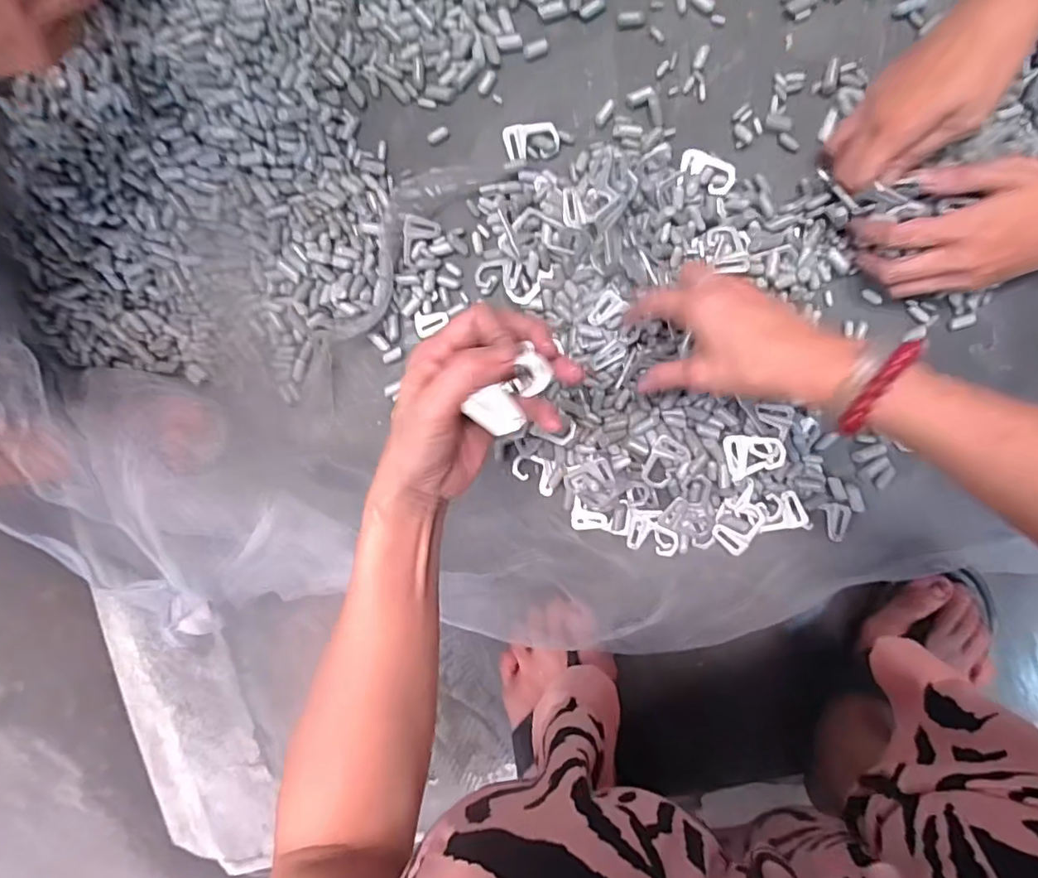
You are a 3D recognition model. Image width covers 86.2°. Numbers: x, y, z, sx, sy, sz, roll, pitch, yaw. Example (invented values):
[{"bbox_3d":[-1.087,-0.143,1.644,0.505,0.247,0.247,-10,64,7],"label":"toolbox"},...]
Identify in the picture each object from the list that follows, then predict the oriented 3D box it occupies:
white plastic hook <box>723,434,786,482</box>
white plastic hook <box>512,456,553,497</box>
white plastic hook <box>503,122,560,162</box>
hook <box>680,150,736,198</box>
[{"bbox_3d":[0.180,0.011,0.423,0.041,0.009,0.033,-18,94,9],"label":"white plastic hook"},{"bbox_3d":[0.015,0.029,0.480,0.042,0.006,0.025,35,99,3],"label":"white plastic hook"},{"bbox_3d":[0.010,-0.238,0.444,0.043,0.009,0.025,-5,95,8],"label":"white plastic hook"},{"bbox_3d":[0.150,-0.212,0.436,0.045,0.010,0.024,40,99,2],"label":"hook"}]

